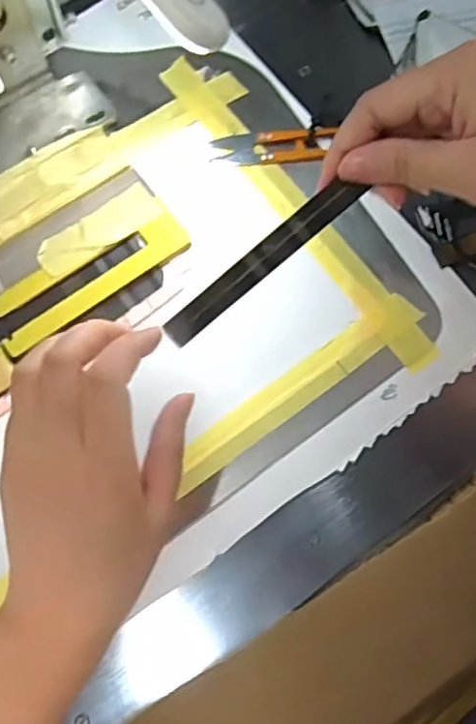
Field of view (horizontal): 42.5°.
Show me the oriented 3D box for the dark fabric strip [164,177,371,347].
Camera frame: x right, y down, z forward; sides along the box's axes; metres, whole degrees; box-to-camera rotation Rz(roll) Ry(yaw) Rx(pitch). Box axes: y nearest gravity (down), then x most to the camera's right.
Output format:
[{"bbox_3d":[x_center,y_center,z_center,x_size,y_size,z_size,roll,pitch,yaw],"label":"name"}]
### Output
[{"bbox_3d":[0.011,-0.049,0.301,0.113,0.004,0.015,-40,108,5],"label":"dark fabric strip"}]

